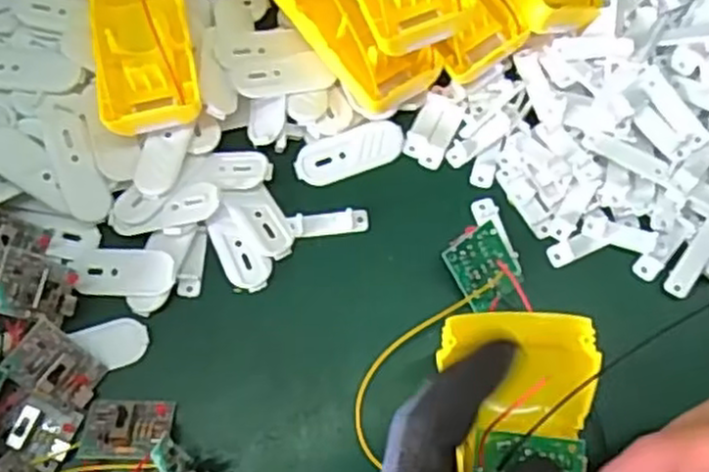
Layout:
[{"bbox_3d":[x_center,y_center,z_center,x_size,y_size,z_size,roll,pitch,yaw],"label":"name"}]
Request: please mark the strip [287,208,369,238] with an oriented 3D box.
[{"bbox_3d":[-0.011,-0.006,0.329,0.035,0.004,0.010,-6,73,-1],"label":"strip"}]

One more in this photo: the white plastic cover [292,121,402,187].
[{"bbox_3d":[-0.002,-0.037,0.336,0.049,0.007,0.019,-21,73,-5],"label":"white plastic cover"}]

